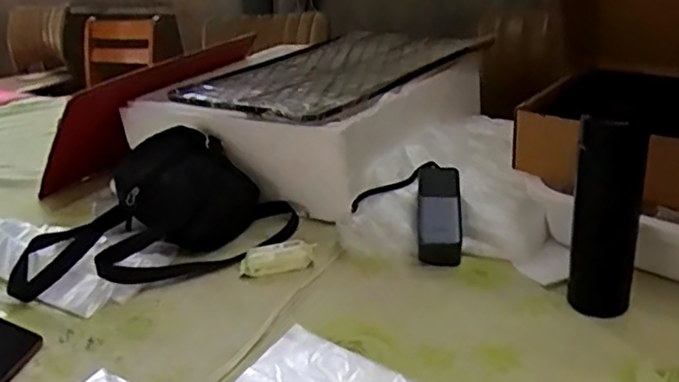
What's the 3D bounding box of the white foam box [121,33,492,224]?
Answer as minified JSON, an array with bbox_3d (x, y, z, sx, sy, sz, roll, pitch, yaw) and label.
[{"bbox_3d":[-0.042,-0.137,1.089,0.413,0.148,0.511,13,30,36],"label":"white foam box"}]

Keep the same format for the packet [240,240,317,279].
[{"bbox_3d":[-0.082,0.088,0.822,0.097,0.022,0.051,-8,25,-2],"label":"packet"}]

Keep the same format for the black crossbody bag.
[{"bbox_3d":[-0.260,0.023,0.874,0.381,0.133,0.197,-10,25,-7],"label":"black crossbody bag"}]

